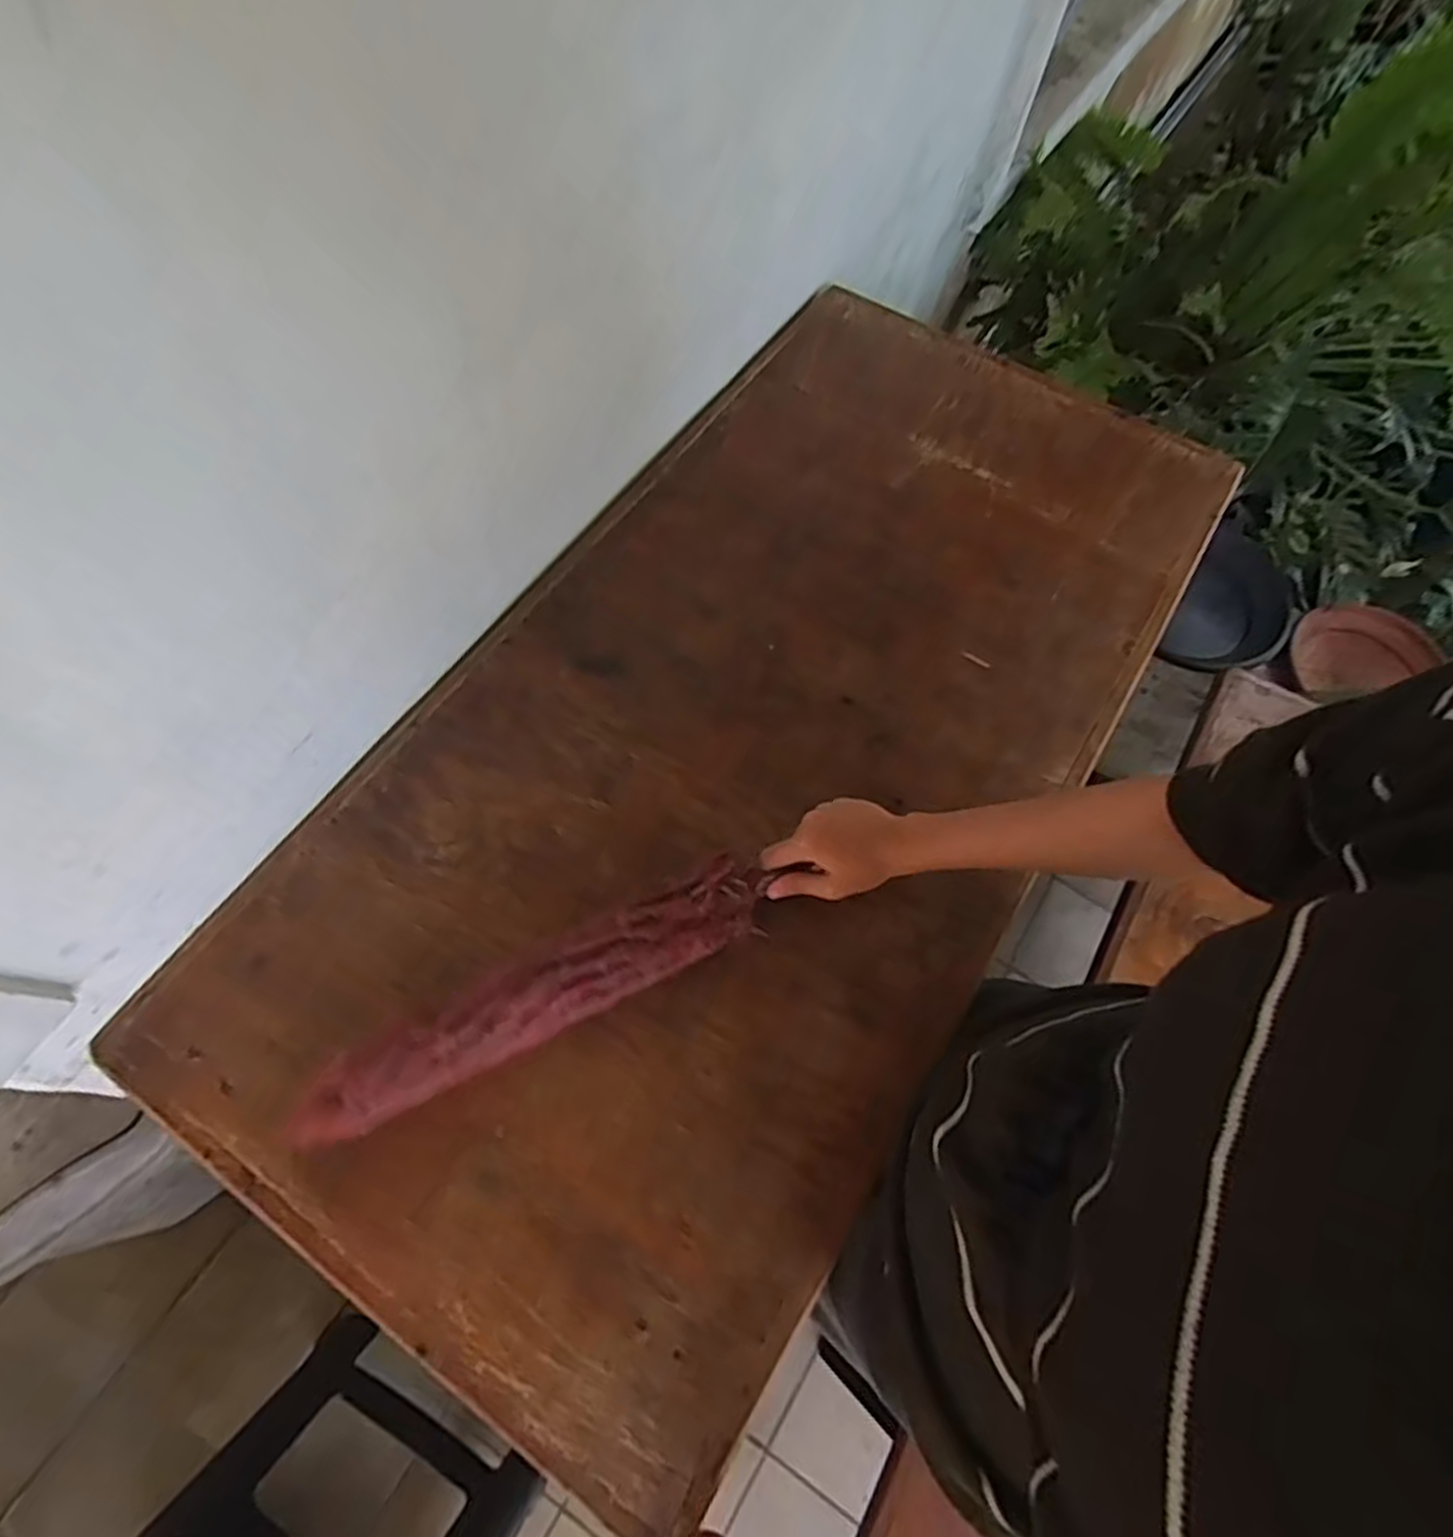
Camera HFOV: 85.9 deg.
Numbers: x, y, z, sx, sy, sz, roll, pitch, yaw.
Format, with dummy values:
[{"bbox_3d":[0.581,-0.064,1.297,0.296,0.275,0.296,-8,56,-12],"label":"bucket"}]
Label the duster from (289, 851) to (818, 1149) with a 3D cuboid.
[{"bbox_3d":[-0.135,0.169,0.590,0.369,0.040,0.058,-26,69,-12],"label":"duster"}]

